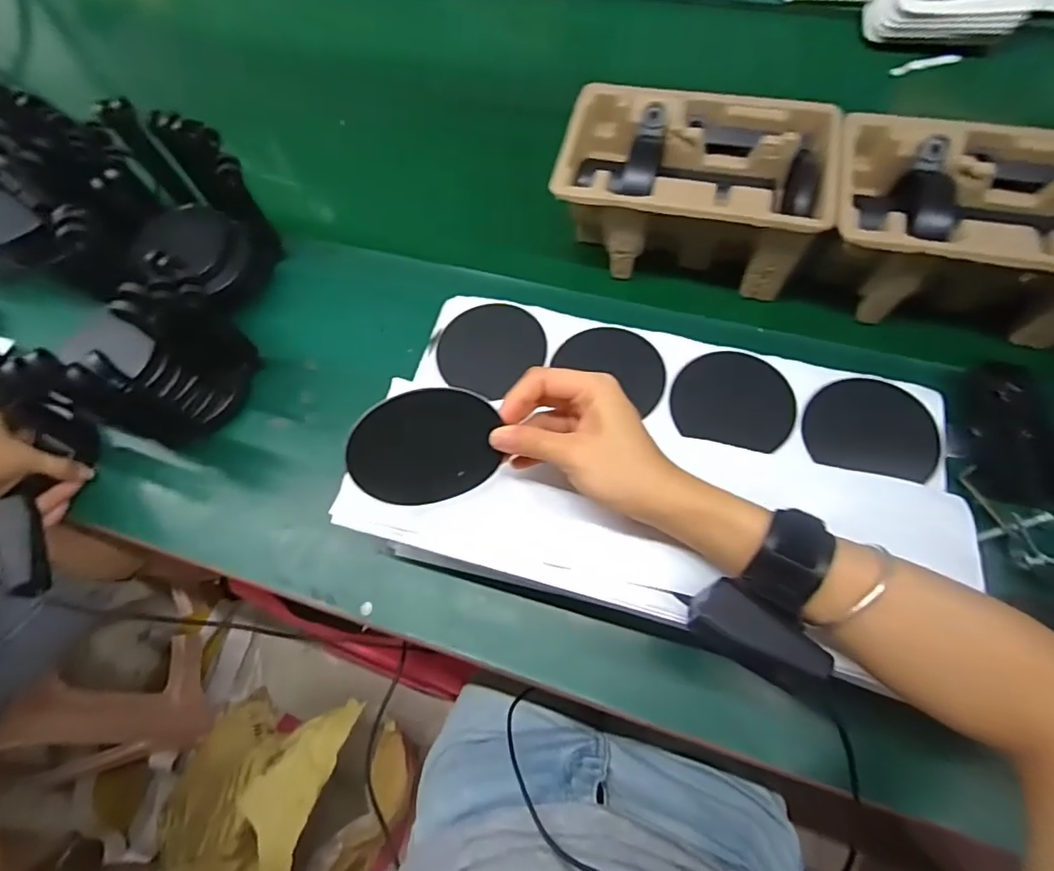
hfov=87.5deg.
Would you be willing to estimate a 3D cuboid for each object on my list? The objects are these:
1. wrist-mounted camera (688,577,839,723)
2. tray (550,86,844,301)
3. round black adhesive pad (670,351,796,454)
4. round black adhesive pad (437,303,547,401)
[{"bbox_3d":[0.127,0.113,0.291,0.084,0.026,0.035,33,72,16],"label":"wrist-mounted camera"},{"bbox_3d":[0.147,-0.225,0.509,0.221,0.105,0.142,15,67,10],"label":"tray"},{"bbox_3d":[0.163,-0.030,0.436,0.091,0.005,0.082,14,67,9],"label":"round black adhesive pad"},{"bbox_3d":[-0.034,-0.078,0.474,0.089,0.008,0.086,-1,66,3],"label":"round black adhesive pad"}]

